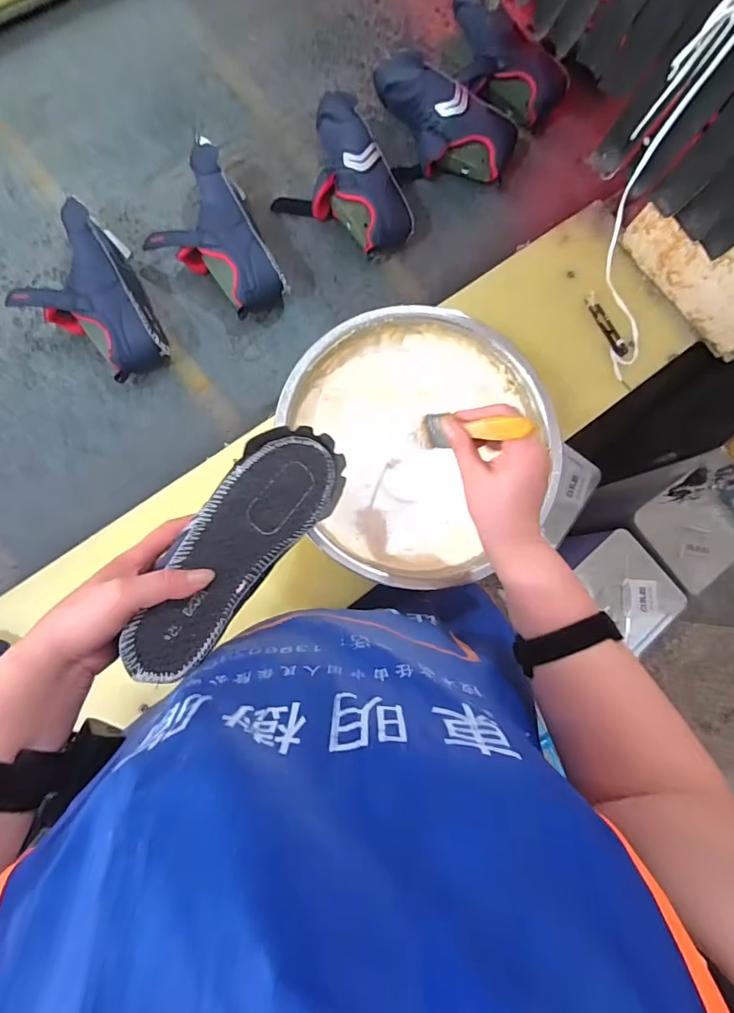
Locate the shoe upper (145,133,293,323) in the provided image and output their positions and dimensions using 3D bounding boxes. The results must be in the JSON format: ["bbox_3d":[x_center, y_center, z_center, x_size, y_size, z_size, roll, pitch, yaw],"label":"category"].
[{"bbox_3d":[-0.197,-0.384,0.676,0.218,0.077,0.160,36,80,-1],"label":"shoe upper"}]

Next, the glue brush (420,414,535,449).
[{"bbox_3d":[0.091,-0.069,0.423,0.009,0.136,0.032,-29,110,-27],"label":"glue brush"}]

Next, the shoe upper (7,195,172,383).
[{"bbox_3d":[-0.393,-0.283,0.642,0.163,0.079,0.238,-25,86,-9],"label":"shoe upper"}]

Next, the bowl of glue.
[{"bbox_3d":[0.049,-0.080,0.599,0.305,0.101,0.331,1,83,-6],"label":"bowl of glue"}]

